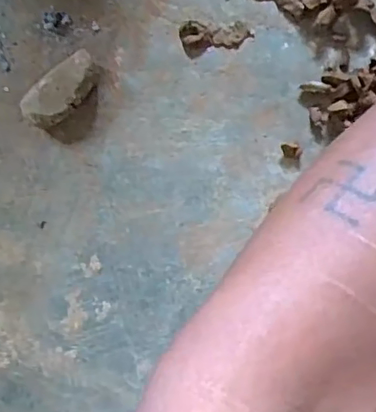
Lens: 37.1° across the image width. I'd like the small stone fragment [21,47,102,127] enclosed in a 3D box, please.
[{"bbox_3d":[-0.087,-0.078,0.390,0.061,0.023,0.028,-40,90,5],"label":"small stone fragment"}]

